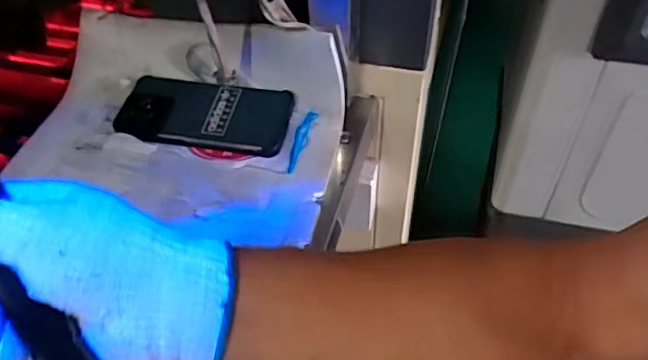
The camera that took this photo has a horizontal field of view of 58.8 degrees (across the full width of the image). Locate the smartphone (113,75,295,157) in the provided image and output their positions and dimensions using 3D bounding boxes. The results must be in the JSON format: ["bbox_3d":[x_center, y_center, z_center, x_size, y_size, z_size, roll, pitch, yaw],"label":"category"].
[{"bbox_3d":[-0.116,-0.068,0.561,0.162,0.011,0.085,7,48,8],"label":"smartphone"}]

